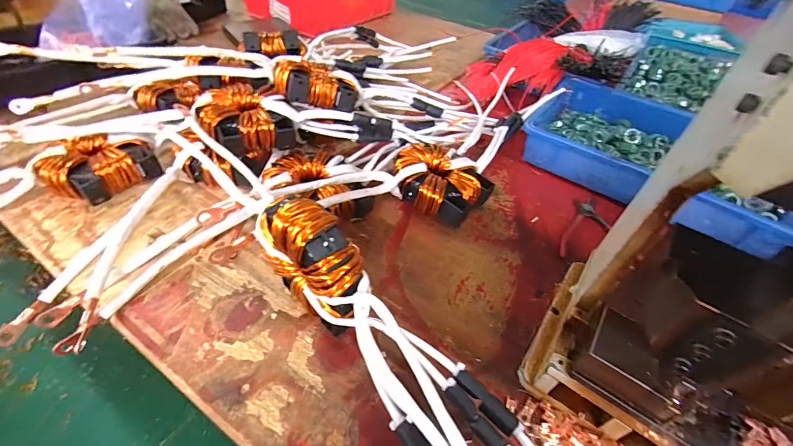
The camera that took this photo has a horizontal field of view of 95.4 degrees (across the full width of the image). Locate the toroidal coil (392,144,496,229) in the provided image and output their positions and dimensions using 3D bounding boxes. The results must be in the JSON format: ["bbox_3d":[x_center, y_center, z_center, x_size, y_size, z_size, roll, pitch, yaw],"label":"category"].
[{"bbox_3d":[0.066,-0.064,0.566,0.145,0.060,0.130,32,51,23],"label":"toroidal coil"}]

